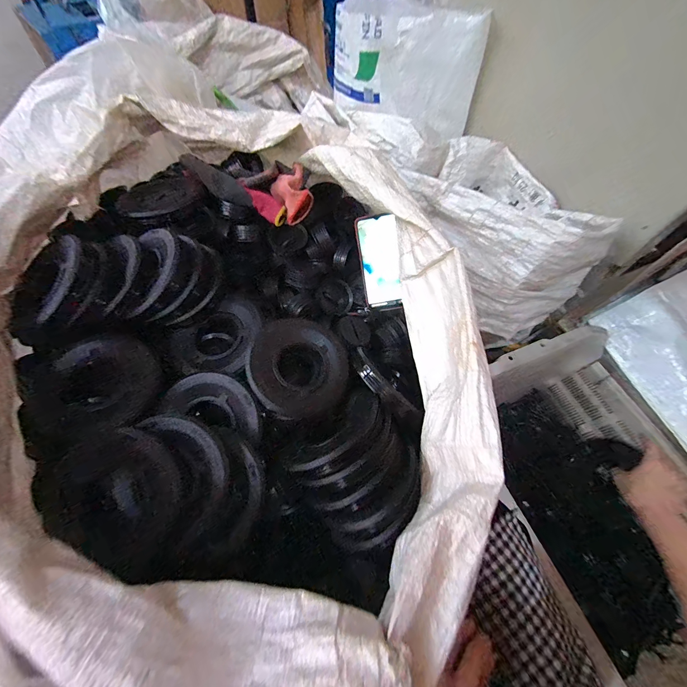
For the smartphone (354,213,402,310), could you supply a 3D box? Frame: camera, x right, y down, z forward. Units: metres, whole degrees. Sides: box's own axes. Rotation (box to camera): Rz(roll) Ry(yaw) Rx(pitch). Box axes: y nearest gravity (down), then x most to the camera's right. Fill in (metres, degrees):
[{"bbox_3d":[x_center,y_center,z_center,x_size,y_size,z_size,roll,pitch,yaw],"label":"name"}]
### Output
[{"bbox_3d":[0.063,-0.140,0.553,0.068,0.158,0.010,-4,15,24],"label":"smartphone"}]

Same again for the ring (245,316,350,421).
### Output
[{"bbox_3d":[-0.055,0.024,0.405,0.124,0.028,0.139,8,61,0],"label":"ring"}]

